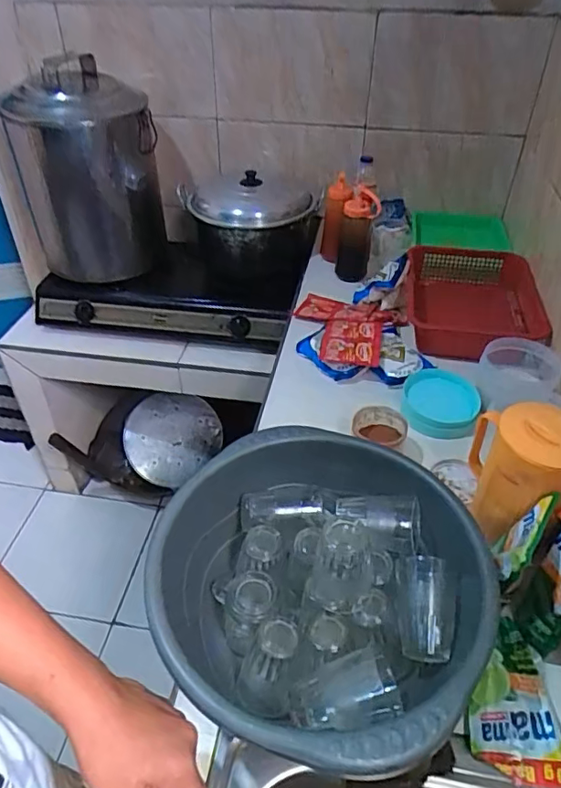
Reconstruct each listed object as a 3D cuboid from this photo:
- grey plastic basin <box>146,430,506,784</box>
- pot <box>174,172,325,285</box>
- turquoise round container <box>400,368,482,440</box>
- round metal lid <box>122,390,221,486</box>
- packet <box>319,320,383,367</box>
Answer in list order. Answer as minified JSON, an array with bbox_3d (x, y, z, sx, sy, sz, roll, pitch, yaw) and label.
[{"bbox_3d":[0.042,0.221,0.598,0.336,0.173,0.341,0,41,0],"label":"grey plastic basin"},{"bbox_3d":[-0.074,-0.419,1.408,0.348,0.259,0.365,1,41,0],"label":"pot"},{"bbox_3d":[0.279,0.012,0.946,0.122,0.056,0.125,0,41,0],"label":"turquoise round container"},{"bbox_3d":[-0.352,0.133,1.760,0.304,0.034,0.278,6,74,-21],"label":"round metal lid"},{"bbox_3d":[0.141,-0.107,1.065,0.113,0.022,0.161,4,41,11],"label":"packet"}]

